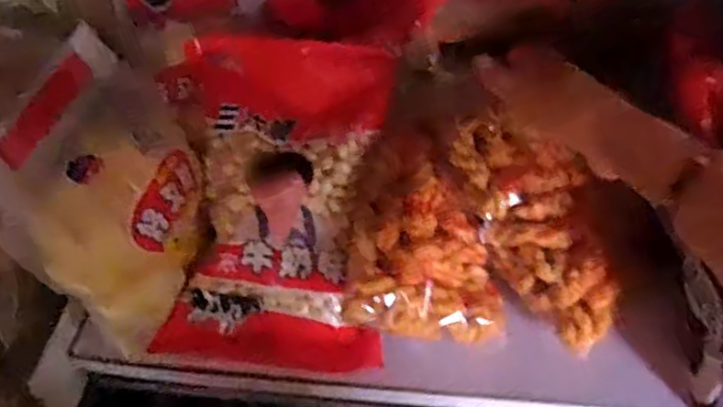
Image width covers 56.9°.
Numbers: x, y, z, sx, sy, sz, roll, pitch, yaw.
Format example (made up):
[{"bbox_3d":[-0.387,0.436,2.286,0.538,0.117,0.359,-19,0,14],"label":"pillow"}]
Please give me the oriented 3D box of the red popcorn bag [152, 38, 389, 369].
[{"bbox_3d":[-0.082,-0.006,0.555,0.184,0.256,0.088,3,8,1],"label":"red popcorn bag"}]

